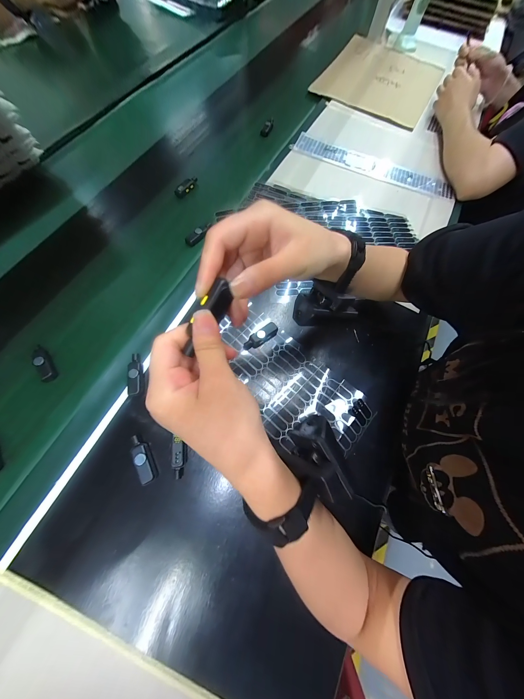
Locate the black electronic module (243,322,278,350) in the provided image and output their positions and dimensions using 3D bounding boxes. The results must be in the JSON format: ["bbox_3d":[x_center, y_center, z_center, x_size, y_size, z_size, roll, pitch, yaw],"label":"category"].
[{"bbox_3d":[-0.002,-0.018,0.333,0.059,0.017,0.019,-34,76,-15],"label":"black electronic module"}]

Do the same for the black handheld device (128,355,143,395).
[{"bbox_3d":[-0.171,0.033,0.299,0.019,0.014,0.056,-6,71,-6],"label":"black handheld device"}]

